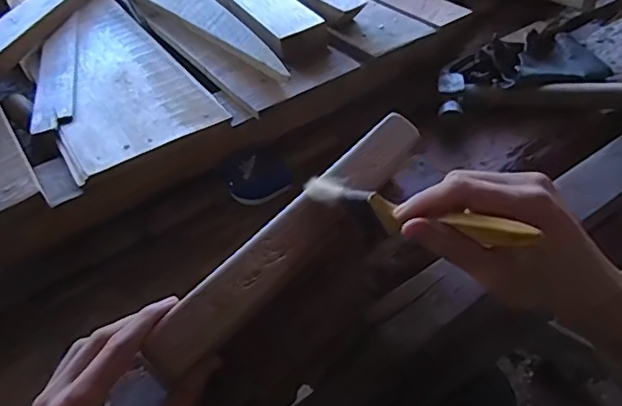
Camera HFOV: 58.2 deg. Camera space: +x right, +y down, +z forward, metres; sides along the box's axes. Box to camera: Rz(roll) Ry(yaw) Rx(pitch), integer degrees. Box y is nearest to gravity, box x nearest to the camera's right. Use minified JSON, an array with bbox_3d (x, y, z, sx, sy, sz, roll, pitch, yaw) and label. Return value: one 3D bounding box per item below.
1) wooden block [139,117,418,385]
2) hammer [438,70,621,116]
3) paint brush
[{"bbox_3d":[-0.008,0.020,0.427,0.040,0.028,0.286,50,60,-5],"label":"wooden block"},{"bbox_3d":[0.282,-0.121,0.598,0.279,0.028,0.067,3,47,7],"label":"hammer"},{"bbox_3d":[0.067,0.006,0.379,0.169,0.028,0.019,13,46,42],"label":"paint brush"}]

